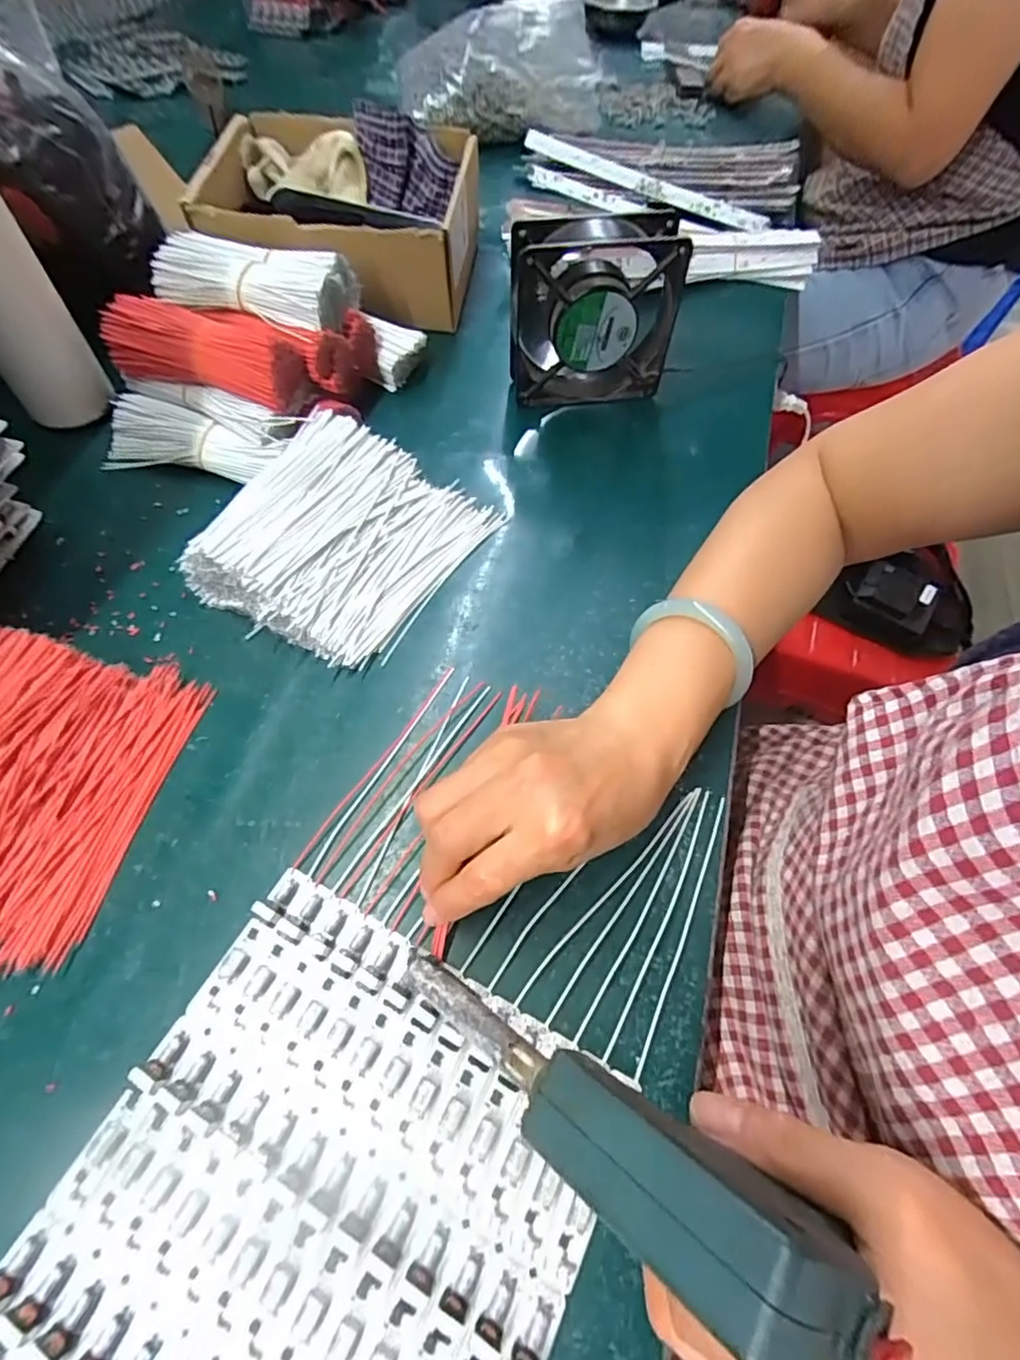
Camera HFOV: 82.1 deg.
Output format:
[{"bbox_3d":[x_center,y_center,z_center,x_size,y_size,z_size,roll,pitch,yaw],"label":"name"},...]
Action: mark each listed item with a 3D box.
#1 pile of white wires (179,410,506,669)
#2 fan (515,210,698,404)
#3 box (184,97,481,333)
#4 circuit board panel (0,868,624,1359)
[{"bbox_3d":[-0.111,-0.099,0.391,0.145,0.039,0.158,29,63,15],"label":"pile of white wires"},{"bbox_3d":[0.062,-0.274,0.449,0.122,0.126,0.043,-3,60,-3],"label":"fan"},{"bbox_3d":[-0.148,-0.411,0.527,0.228,0.101,0.189,2,59,0],"label":"box"},{"bbox_3d":[-0.098,0.242,0.206,0.187,0.011,0.288,24,62,13],"label":"circuit board panel"}]

